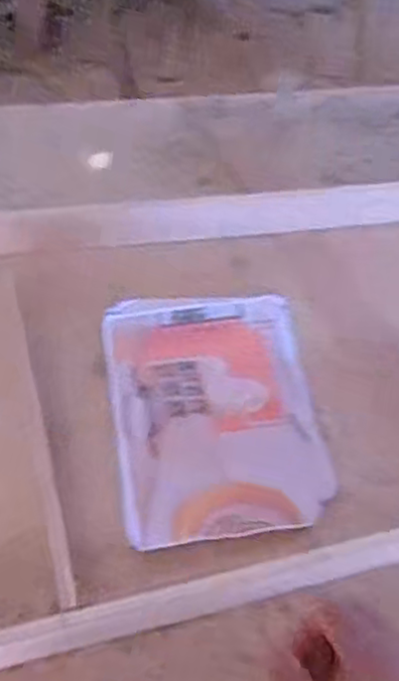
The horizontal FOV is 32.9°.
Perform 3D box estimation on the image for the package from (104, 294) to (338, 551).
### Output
[{"bbox_3d":[0.015,0.070,0.739,0.214,0.030,0.287,-4,52,-10],"label":"package"}]

